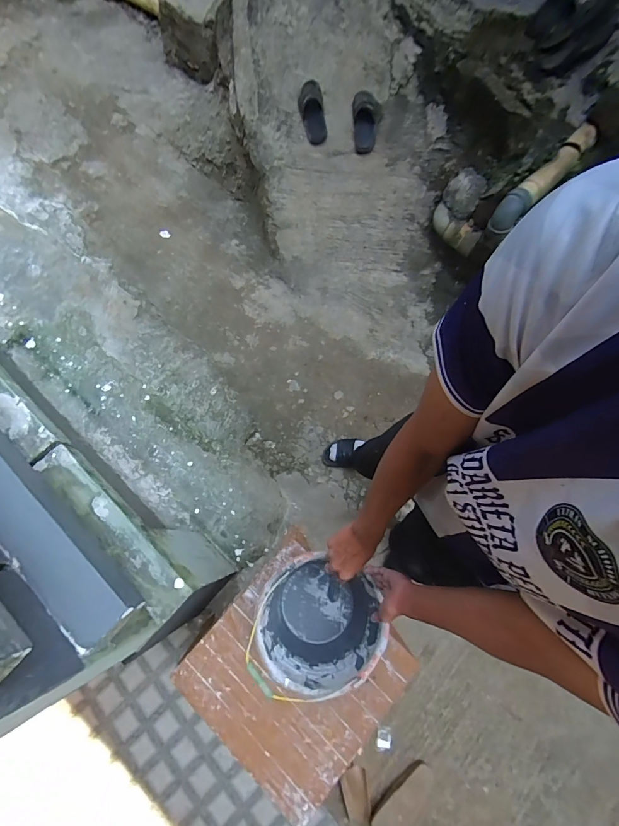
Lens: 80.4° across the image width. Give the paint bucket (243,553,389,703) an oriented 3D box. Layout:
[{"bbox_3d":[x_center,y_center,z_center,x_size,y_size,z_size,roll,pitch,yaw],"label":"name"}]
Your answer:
[{"bbox_3d":[0.019,0.484,0.856,0.264,0.204,0.255,0,73,-1],"label":"paint bucket"}]

